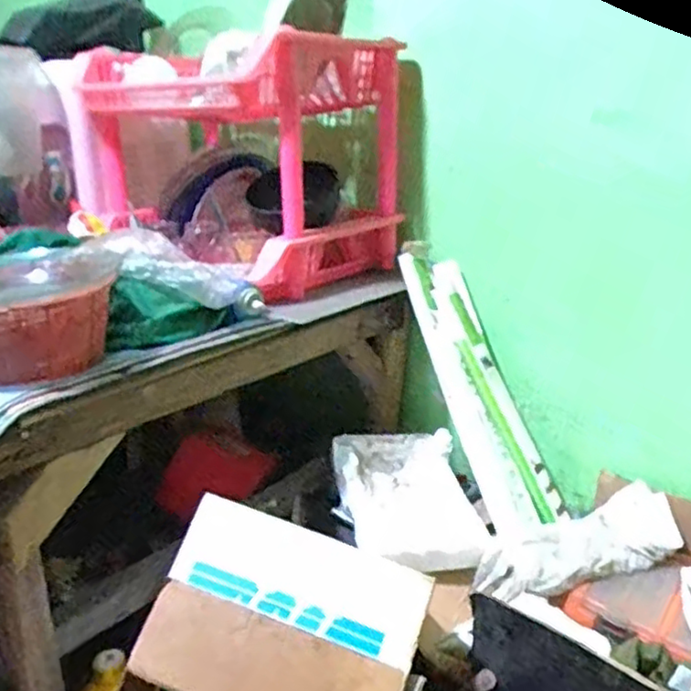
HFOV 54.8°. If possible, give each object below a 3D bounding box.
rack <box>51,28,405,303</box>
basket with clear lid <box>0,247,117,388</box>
[{"bbox_3d":[-0.176,-0.297,1.098,0.458,0.338,0.352,14,24,37],"label":"rack"},{"bbox_3d":[-0.361,-0.032,0.746,0.195,0.111,0.215,-11,21,-28],"label":"basket with clear lid"}]

